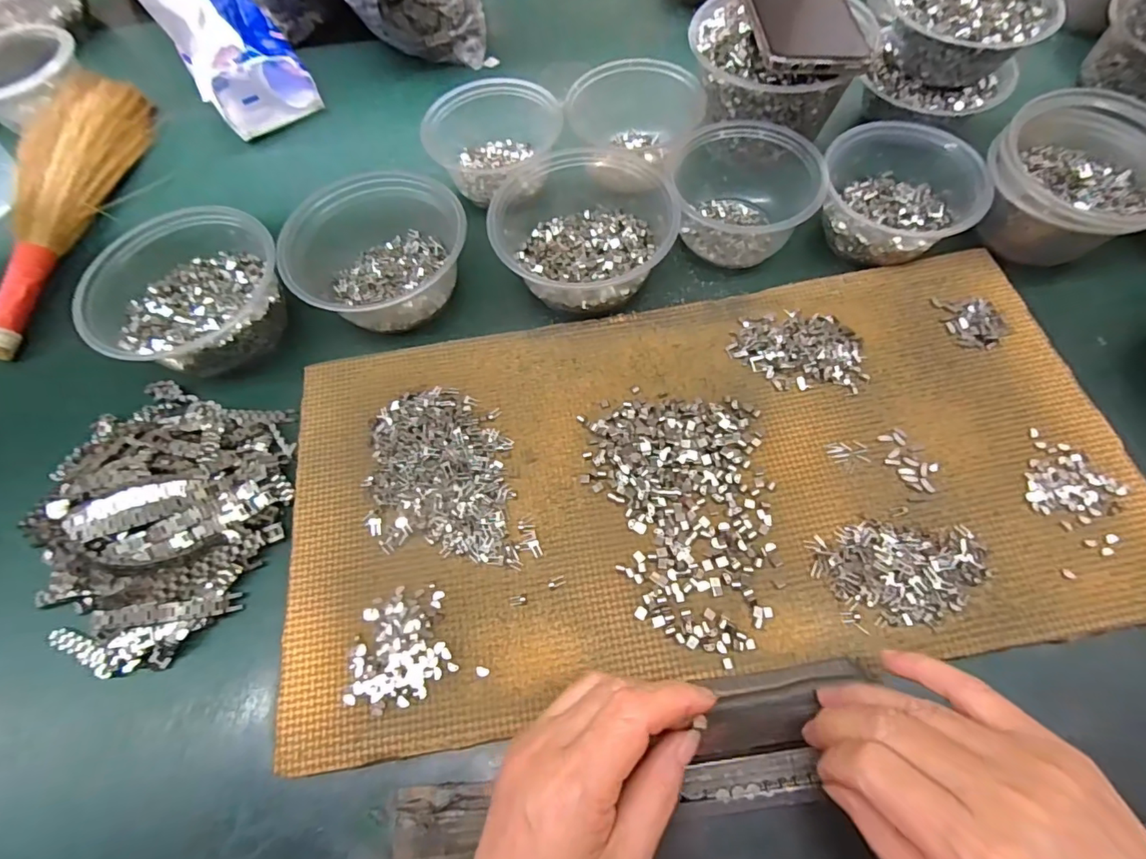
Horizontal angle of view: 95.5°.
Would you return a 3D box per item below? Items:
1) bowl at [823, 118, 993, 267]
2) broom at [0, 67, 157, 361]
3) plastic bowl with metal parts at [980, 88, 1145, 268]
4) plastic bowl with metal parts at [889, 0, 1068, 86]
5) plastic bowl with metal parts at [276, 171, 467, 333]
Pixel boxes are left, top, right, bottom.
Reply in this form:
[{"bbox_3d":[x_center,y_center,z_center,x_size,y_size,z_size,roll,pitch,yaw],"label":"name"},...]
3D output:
[{"bbox_3d":[0.248,-0.186,0.402,0.108,0.048,0.113,-1,67,3],"label":"bowl"},{"bbox_3d":[-0.465,-0.209,0.468,0.053,0.048,0.322,1,67,3],"label":"broom"},{"bbox_3d":[0.364,-0.179,0.377,0.113,0.072,0.111,-1,67,3],"label":"plastic bowl with metal parts"},{"bbox_3d":[0.307,-0.322,0.412,0.117,0.044,0.107,-1,66,3],"label":"plastic bowl with metal parts"},{"bbox_3d":[-0.147,-0.139,0.408,0.132,0.070,0.118,-11,67,-2],"label":"plastic bowl with metal parts"}]

